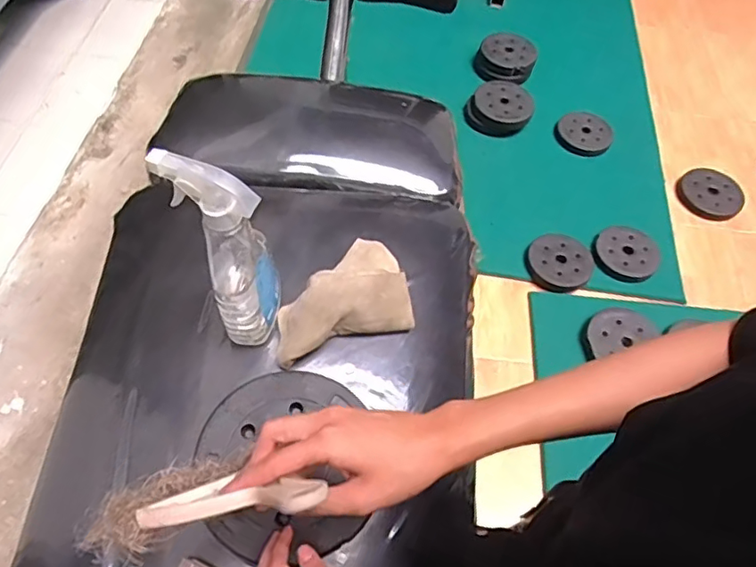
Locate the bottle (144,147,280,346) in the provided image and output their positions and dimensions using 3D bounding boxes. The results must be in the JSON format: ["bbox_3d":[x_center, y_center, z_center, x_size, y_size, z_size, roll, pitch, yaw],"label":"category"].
[{"bbox_3d":[-0.137,-0.028,0.533,0.082,0.213,0.083,2,57,-3],"label":"bottle"}]

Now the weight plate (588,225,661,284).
[{"bbox_3d":[0.686,-0.089,1.571,0.172,0.023,0.201,30,60,15],"label":"weight plate"}]

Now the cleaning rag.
[{"bbox_3d":[-0.042,0.013,0.623,0.155,0.047,0.100,-17,60,-15],"label":"cleaning rag"}]

